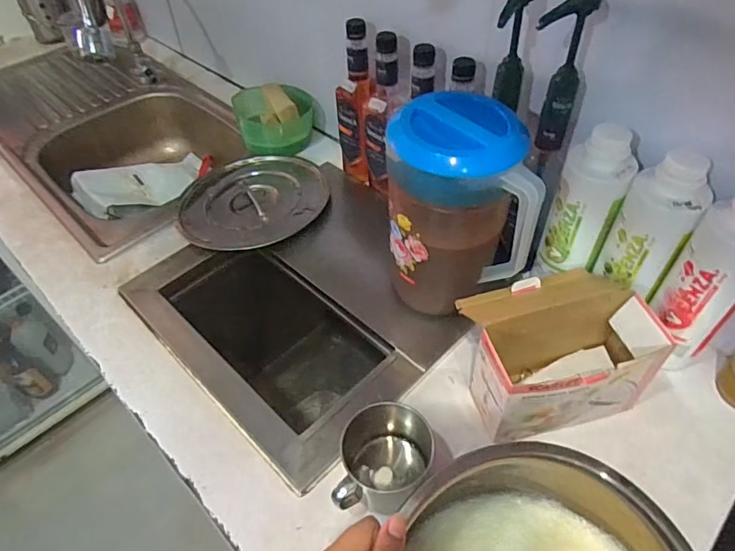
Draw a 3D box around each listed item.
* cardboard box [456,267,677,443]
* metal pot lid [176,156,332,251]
[{"bbox_3d":[0.219,0.084,0.590,0.194,0.125,0.169,-12,49,-8],"label":"cardboard box"},{"bbox_3d":[-0.198,-0.129,0.862,0.254,0.037,0.213,-17,50,-13],"label":"metal pot lid"}]

